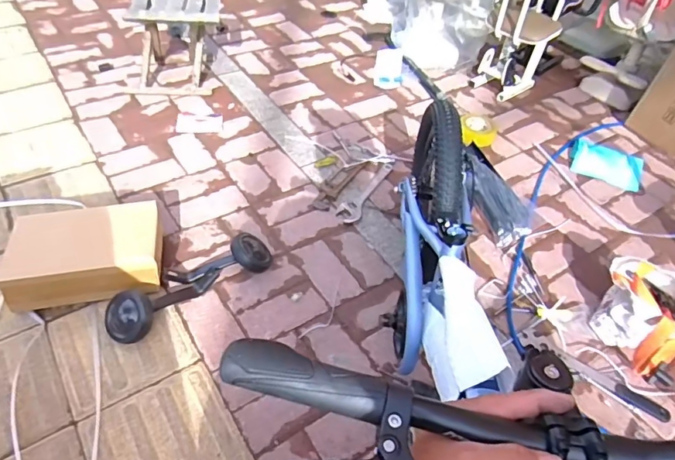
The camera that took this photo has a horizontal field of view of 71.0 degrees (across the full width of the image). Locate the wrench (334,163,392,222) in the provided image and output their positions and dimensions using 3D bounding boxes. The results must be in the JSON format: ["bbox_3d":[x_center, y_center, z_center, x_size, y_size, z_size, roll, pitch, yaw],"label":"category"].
[{"bbox_3d":[0.083,-0.117,1.373,0.063,0.009,0.275,23,49,17],"label":"wrench"}]

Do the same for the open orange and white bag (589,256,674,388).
[{"bbox_3d":[0.669,0.184,1.023,0.208,0.154,0.187,31,51,23],"label":"open orange and white bag"}]

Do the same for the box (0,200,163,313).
[{"bbox_3d":[-0.555,0.054,1.065,0.317,0.113,0.212,-6,48,-13],"label":"box"}]

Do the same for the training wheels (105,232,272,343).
[{"bbox_3d":[-0.328,0.108,1.063,0.380,0.085,0.117,-31,55,-29],"label":"training wheels"}]

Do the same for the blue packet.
[{"bbox_3d":[0.849,-0.211,1.494,0.209,0.023,0.166,22,48,16],"label":"blue packet"}]

